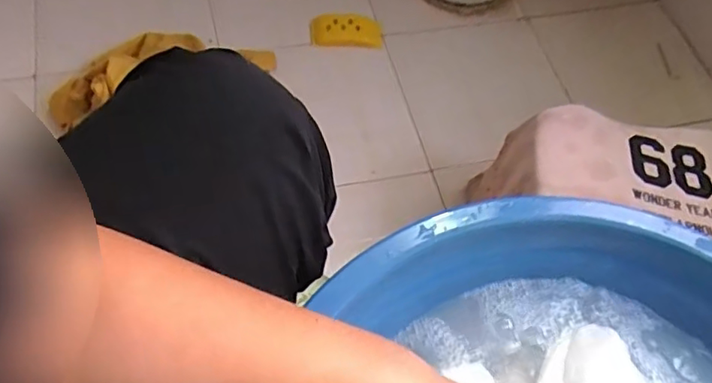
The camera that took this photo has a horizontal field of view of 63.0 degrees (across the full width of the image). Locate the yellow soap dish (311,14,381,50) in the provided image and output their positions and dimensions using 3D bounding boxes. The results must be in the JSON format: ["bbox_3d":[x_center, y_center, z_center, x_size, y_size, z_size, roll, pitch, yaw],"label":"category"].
[{"bbox_3d":[-0.017,-0.291,1.051,0.130,0.032,0.064,-5,62,-7],"label":"yellow soap dish"}]

